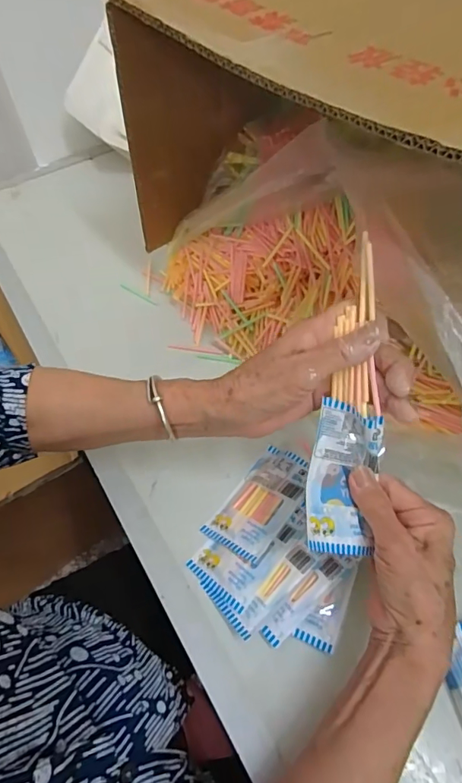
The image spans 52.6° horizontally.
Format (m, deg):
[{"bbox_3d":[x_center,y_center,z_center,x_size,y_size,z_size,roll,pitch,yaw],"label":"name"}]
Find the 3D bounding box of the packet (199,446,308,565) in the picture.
[{"bbox_3d":[0.029,0.095,0.408,0.059,0.006,0.101,23,58,40],"label":"packet"}]

